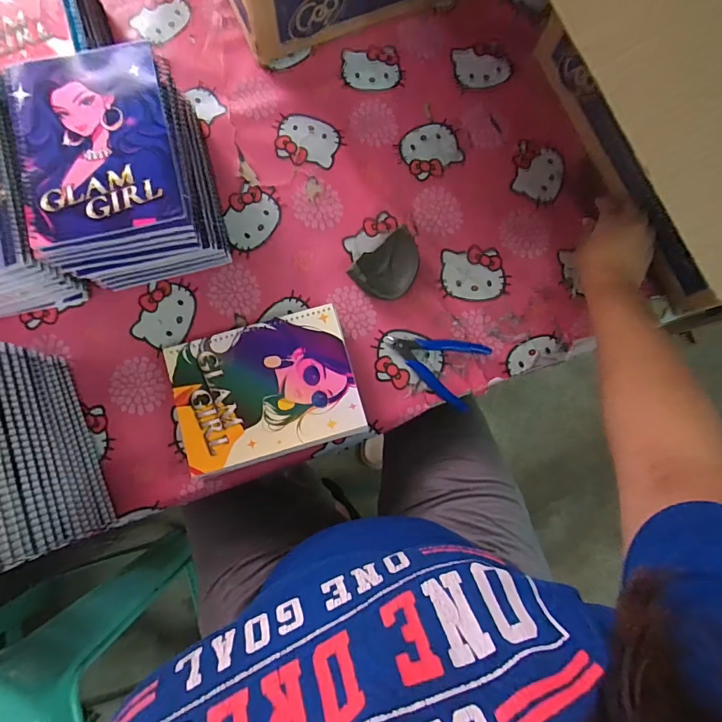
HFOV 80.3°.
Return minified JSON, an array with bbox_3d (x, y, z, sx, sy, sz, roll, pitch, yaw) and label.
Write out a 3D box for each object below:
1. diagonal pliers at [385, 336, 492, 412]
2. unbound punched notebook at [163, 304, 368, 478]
[{"bbox_3d":[0.088,-0.003,0.520,0.119,0.008,0.081,27,82,4],"label":"diagonal pliers"},{"bbox_3d":[-0.107,0.033,0.496,0.199,0.033,0.151,-15,81,-3],"label":"unbound punched notebook"}]

